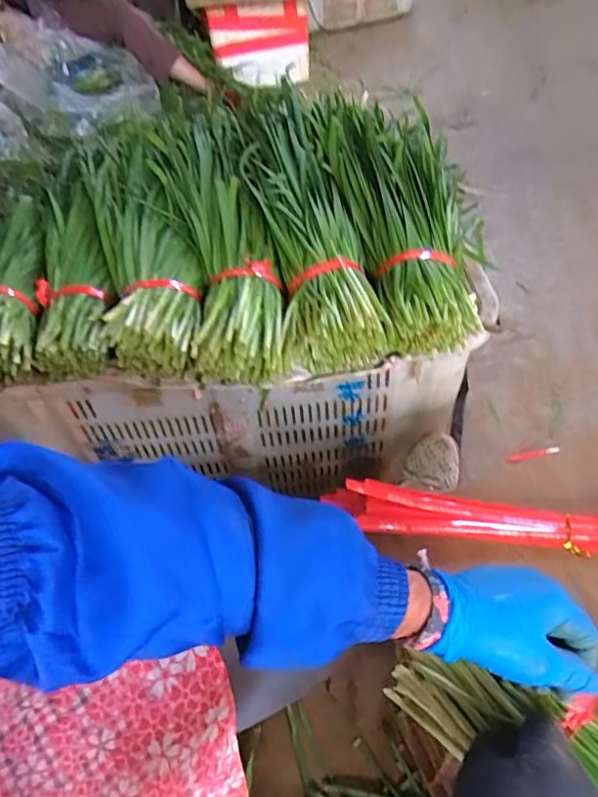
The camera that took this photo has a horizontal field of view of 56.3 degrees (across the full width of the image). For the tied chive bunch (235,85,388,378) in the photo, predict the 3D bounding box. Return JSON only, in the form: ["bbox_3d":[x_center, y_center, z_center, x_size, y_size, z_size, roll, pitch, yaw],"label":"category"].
[{"bbox_3d":[0.006,-0.219,0.664,0.114,0.084,0.398,-10,65,-4],"label":"tied chive bunch"}]

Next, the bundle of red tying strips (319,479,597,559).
[{"bbox_3d":[0.223,0.109,0.507,0.379,0.038,0.051,4,48,9],"label":"bundle of red tying strips"}]

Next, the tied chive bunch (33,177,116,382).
[{"bbox_3d":[-0.274,-0.156,0.668,0.093,0.062,0.285,-13,62,-6],"label":"tied chive bunch"}]

